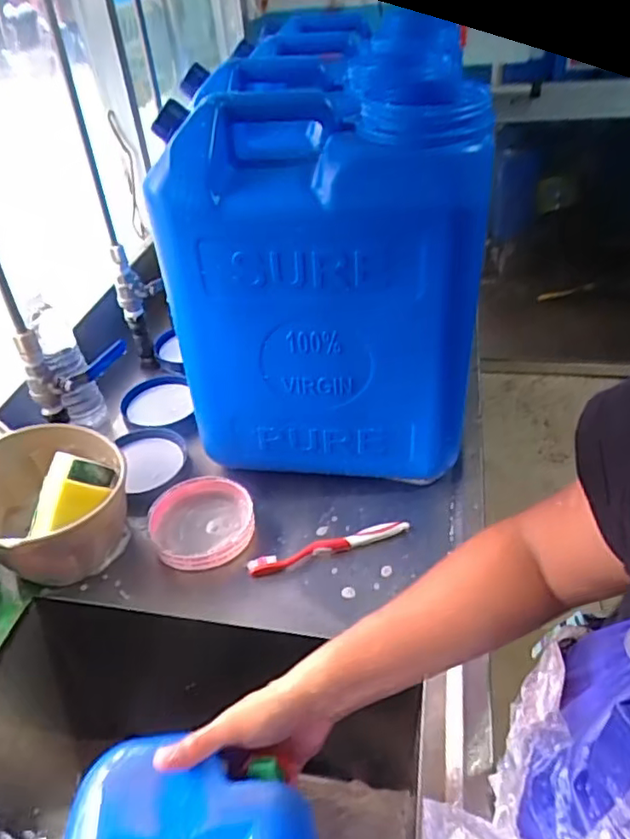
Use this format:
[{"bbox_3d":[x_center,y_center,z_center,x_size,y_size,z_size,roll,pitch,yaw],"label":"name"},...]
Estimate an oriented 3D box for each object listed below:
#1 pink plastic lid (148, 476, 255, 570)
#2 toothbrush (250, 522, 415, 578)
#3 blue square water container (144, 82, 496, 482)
[{"bbox_3d":[-0.131,0.119,0.706,0.115,0.035,0.116,-4,39,3],"label":"pink plastic lid"},{"bbox_3d":[0.015,0.140,0.679,0.185,0.021,0.021,-16,40,-12],"label":"toothbrush"},{"bbox_3d":[0.015,-0.130,0.686,0.317,0.413,0.188,2,39,10],"label":"blue square water container"}]

